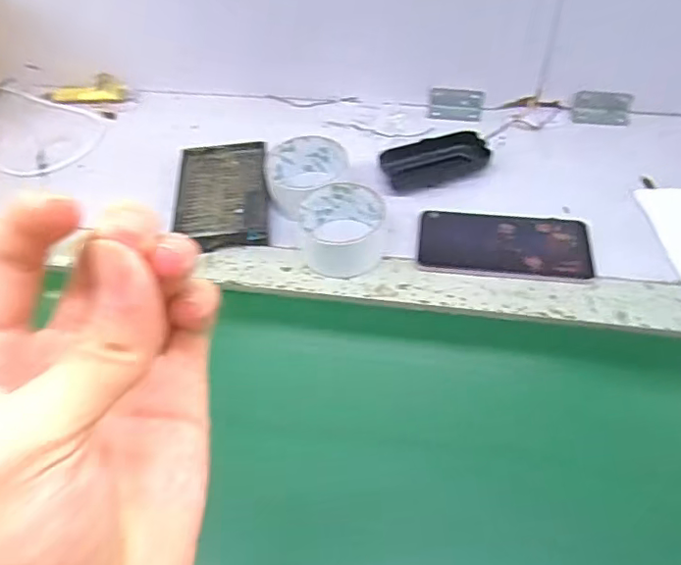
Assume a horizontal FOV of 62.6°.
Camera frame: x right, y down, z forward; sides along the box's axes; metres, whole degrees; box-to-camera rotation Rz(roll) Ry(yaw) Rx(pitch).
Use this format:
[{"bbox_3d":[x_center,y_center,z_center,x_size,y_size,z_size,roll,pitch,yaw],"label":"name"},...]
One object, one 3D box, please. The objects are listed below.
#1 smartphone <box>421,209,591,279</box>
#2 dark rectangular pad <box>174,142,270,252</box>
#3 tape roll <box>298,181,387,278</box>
[{"bbox_3d":[0.151,-0.039,0.519,0.151,0.010,0.076,6,53,8],"label":"smartphone"},{"bbox_3d":[-0.118,-0.091,0.572,0.089,0.026,0.138,-5,53,0],"label":"dark rectangular pad"},{"bbox_3d":[0.003,-0.052,0.519,0.078,0.036,0.082,-2,53,2],"label":"tape roll"}]

